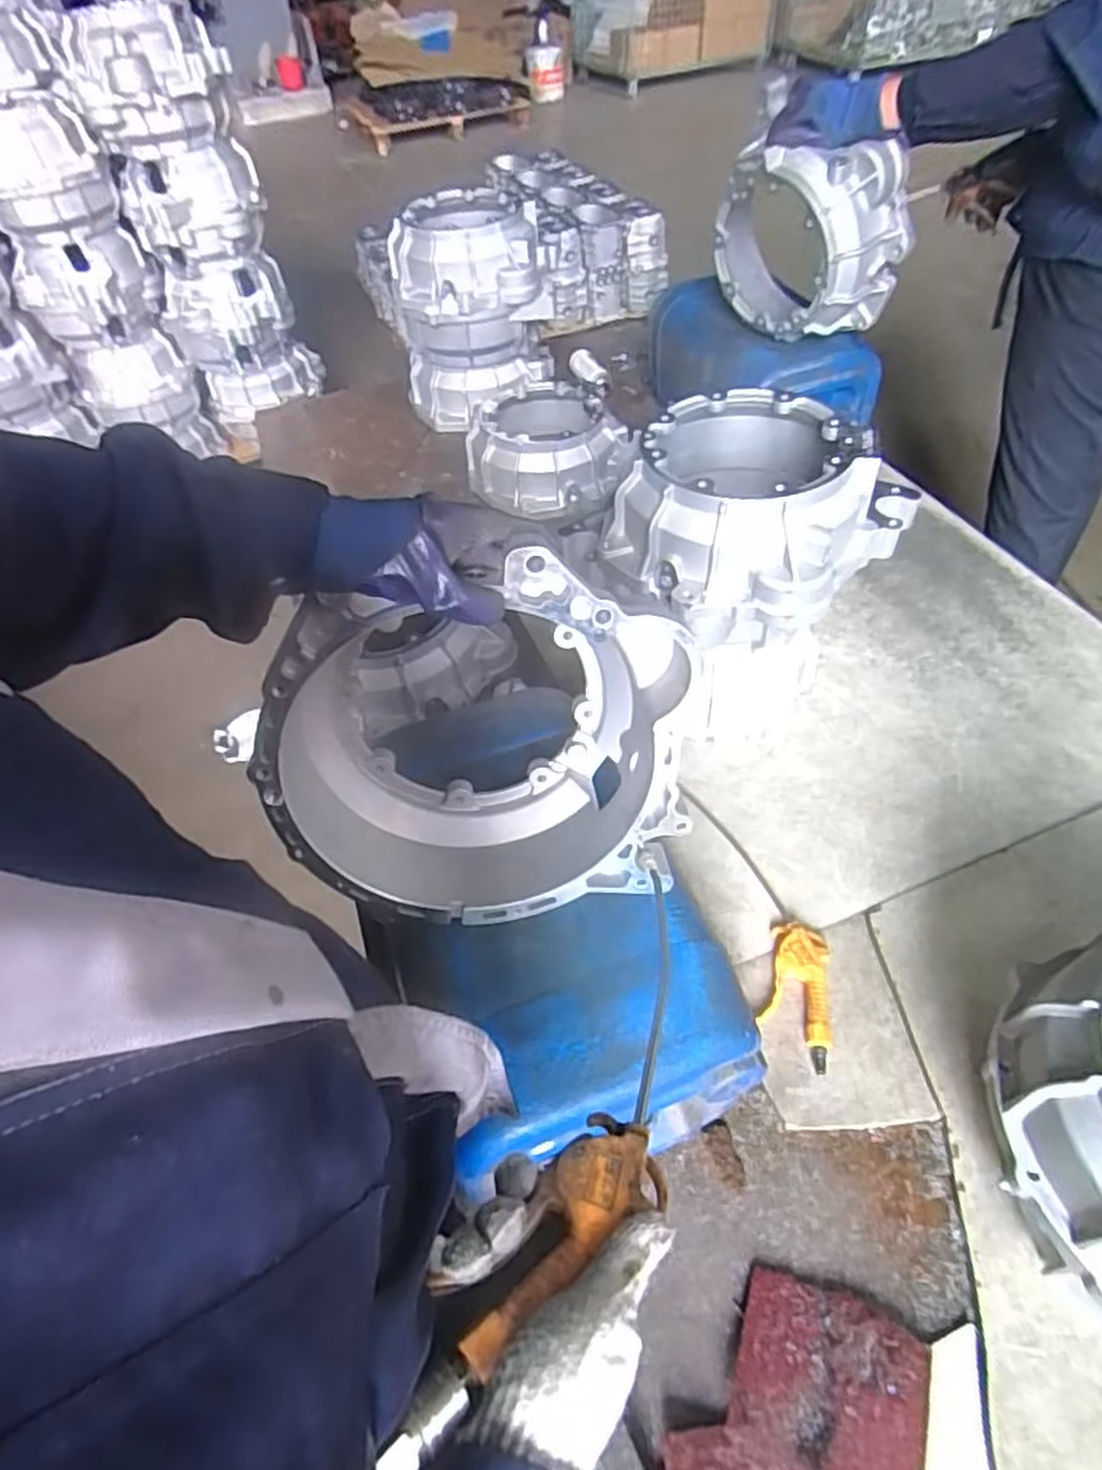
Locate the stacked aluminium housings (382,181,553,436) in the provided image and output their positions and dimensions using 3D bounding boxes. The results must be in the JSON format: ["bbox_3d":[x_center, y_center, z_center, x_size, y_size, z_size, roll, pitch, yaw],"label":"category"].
[{"bbox_3d":[-0.167,-0.892,1.624,0.322,0.378,0.300,-10,50,-3],"label":"stacked aluminium housings"}]

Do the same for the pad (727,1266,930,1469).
[{"bbox_3d":[0.237,0.550,0.641,0.148,0.027,0.125,15,53,17],"label":"pad"}]

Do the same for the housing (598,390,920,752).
[{"bbox_3d":[0.243,-0.206,1.003,0.339,0.373,0.298,22,56,22],"label":"housing"}]

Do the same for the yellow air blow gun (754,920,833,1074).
[{"bbox_3d":[0.275,0.285,0.841,0.070,0.025,0.156,11,52,14],"label":"yellow air blow gun"}]

